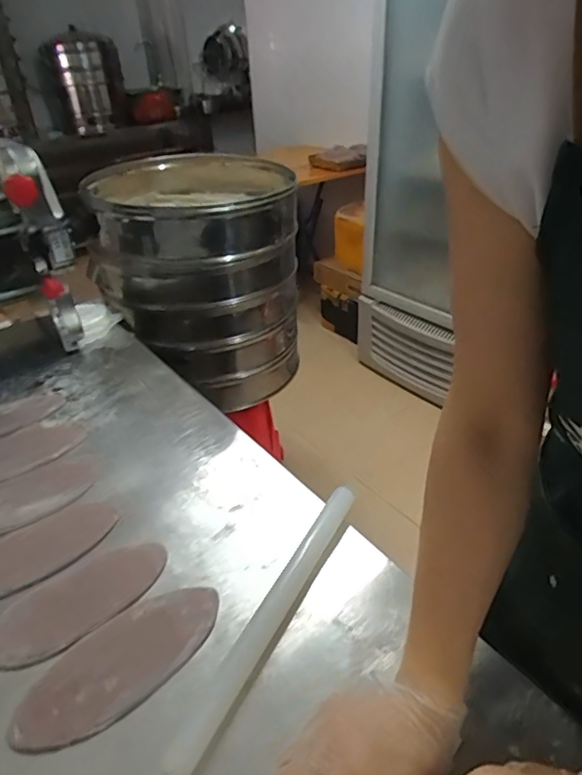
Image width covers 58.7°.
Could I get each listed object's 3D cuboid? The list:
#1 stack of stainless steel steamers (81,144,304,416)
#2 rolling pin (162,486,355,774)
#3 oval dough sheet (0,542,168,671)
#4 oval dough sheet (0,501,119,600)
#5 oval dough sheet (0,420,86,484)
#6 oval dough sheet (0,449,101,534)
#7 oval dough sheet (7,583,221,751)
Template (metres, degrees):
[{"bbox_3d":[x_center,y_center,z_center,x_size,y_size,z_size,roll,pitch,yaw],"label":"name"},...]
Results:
[{"bbox_3d":[-0.232,-0.277,1.336,0.455,0.517,0.466,-11,35,-10],"label":"stack of stainless steel steamers"},{"bbox_3d":[-0.015,0.212,0.510,0.028,0.024,0.318,16,38,25],"label":"rolling pin"},{"bbox_3d":[-0.218,0.217,0.538,0.181,0.004,0.090,-28,41,-33],"label":"oval dough sheet"},{"bbox_3d":[-0.292,0.184,0.593,0.178,0.004,0.088,-23,39,-27],"label":"oval dough sheet"},{"bbox_3d":[-0.398,0.096,0.729,0.202,0.005,0.103,-26,41,-31],"label":"oval dough sheet"},{"bbox_3d":[-0.344,0.143,0.661,0.208,0.007,0.096,-28,41,-33],"label":"oval dough sheet"},{"bbox_3d":[-0.156,0.252,0.481,0.193,0.005,0.085,-28,41,-33],"label":"oval dough sheet"}]

